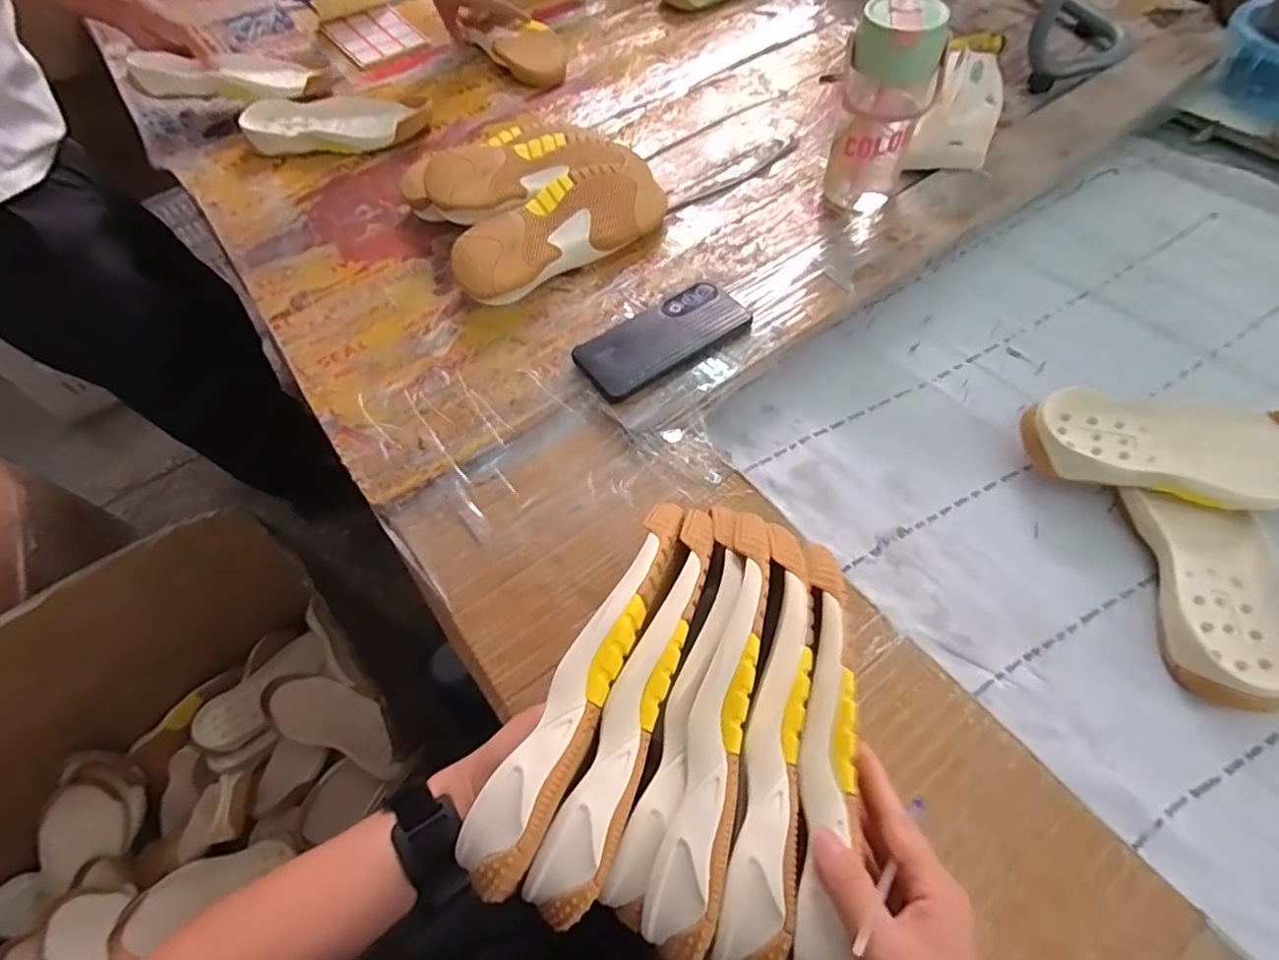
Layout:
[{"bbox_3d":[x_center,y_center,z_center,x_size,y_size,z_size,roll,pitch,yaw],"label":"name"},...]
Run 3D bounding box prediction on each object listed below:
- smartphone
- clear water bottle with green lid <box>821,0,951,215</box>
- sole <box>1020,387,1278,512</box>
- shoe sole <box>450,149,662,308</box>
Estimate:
[{"bbox_3d":[0.021,-0.137,0.582,0.164,0.012,0.076,-32,64,-15],"label":"smartphone"},{"bbox_3d":[0.255,-0.379,0.633,0.084,0.182,0.073,29,64,19],"label":"clear water bottle with green lid"},{"bbox_3d":[0.480,-0.028,0.527,0.270,0.042,0.110,6,59,7],"label":"sole"},{"bbox_3d":[-0.082,-0.281,0.663,0.268,0.052,0.100,-32,62,-16],"label":"shoe sole"}]

